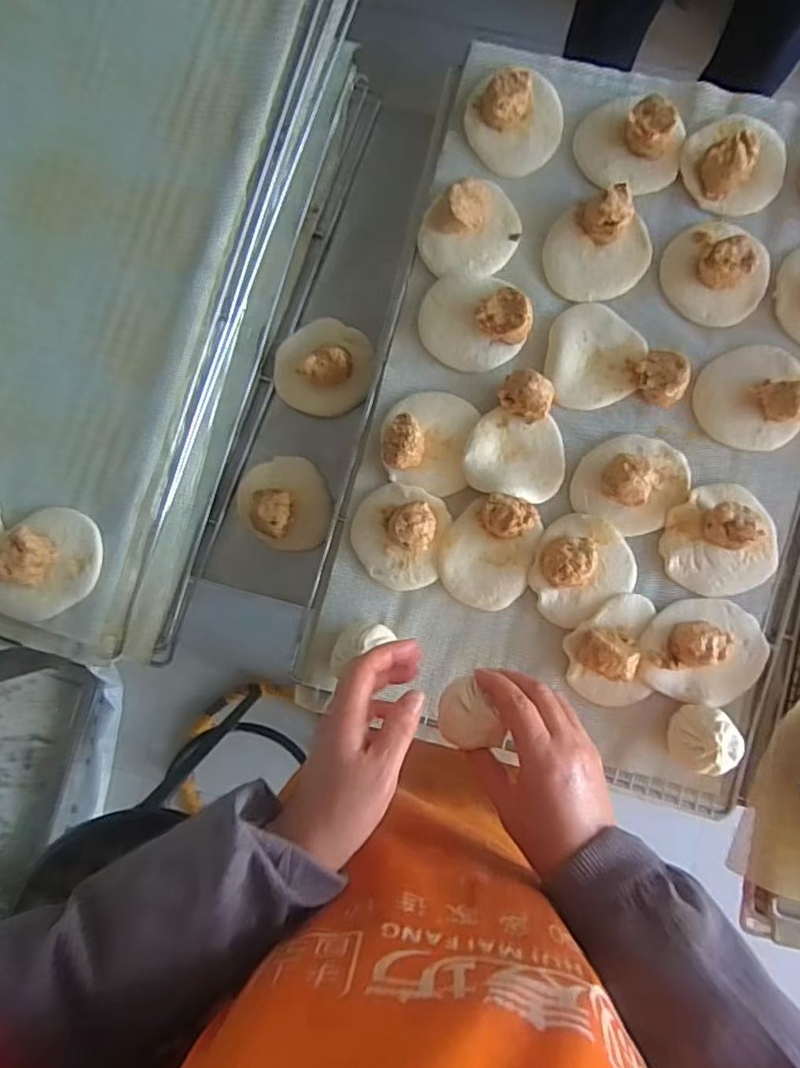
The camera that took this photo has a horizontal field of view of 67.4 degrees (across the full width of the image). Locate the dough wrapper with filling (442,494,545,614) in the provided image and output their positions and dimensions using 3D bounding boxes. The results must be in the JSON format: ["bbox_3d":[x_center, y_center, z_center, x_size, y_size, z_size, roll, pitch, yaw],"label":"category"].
[{"bbox_3d":[0.075,0.015,0.503,0.075,0.031,0.094,16,90,3],"label":"dough wrapper with filling"}]

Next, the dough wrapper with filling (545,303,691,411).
[{"bbox_3d":[0.181,-0.151,0.501,0.107,0.027,0.087,5,89,3],"label":"dough wrapper with filling"}]

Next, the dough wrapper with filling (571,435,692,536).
[{"bbox_3d":[0.196,-0.044,0.495,0.087,0.031,0.079,26,90,3],"label":"dough wrapper with filling"}]

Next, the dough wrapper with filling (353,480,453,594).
[{"bbox_3d":[-0.002,0.002,0.508,0.079,0.034,0.086,0,89,3],"label":"dough wrapper with filling"}]

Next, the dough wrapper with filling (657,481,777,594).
[{"bbox_3d":[0.266,0.005,0.487,0.090,0.036,0.088,0,89,3],"label":"dough wrapper with filling"}]

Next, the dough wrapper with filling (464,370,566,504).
[{"bbox_3d":[0.103,-0.082,0.502,0.081,0.028,0.100,14,89,3],"label":"dough wrapper with filling"}]

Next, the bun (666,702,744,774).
[{"bbox_3d":[0.248,0.165,0.480,0.051,0.044,0.050,15,89,3],"label":"bun"}]

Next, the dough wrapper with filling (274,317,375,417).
[{"bbox_3d":[-0.070,-0.157,0.561,0.093,0.032,0.082,-33,87,2],"label":"dough wrapper with filling"}]

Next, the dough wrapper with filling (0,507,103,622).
[{"bbox_3d":[-0.285,0.027,0.465,0.101,0.035,0.075,-30,87,2],"label":"dough wrapper with filling"}]

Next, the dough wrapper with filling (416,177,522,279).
[{"bbox_3d":[0.061,-0.258,0.508,0.085,0.033,0.071,-1,89,3],"label":"dough wrapper with filling"}]

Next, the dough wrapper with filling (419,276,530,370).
[{"bbox_3d":[0.063,-0.182,0.508,0.088,0.030,0.078,1,89,3],"label":"dough wrapper with filling"}]

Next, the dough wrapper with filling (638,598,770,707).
[{"bbox_3d":[0.253,0.098,0.489,0.105,0.032,0.084,3,89,3],"label":"dough wrapper with filling"}]

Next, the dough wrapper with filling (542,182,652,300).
[{"bbox_3d":[0.169,-0.243,0.503,0.083,0.031,0.083,0,89,3],"label":"dough wrapper with filling"}]

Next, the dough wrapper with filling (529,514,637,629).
[{"bbox_3d":[0.151,0.027,0.495,0.087,0.031,0.080,0,89,3],"label":"dough wrapper with filling"}]

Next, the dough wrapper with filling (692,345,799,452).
[{"bbox_3d":[0.297,-0.115,0.488,0.092,0.039,0.088,-3,88,3],"label":"dough wrapper with filling"}]

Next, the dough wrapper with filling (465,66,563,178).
[{"bbox_3d":[0.103,-0.354,0.510,0.081,0.031,0.075,0,89,3],"label":"dough wrapper with filling"}]

